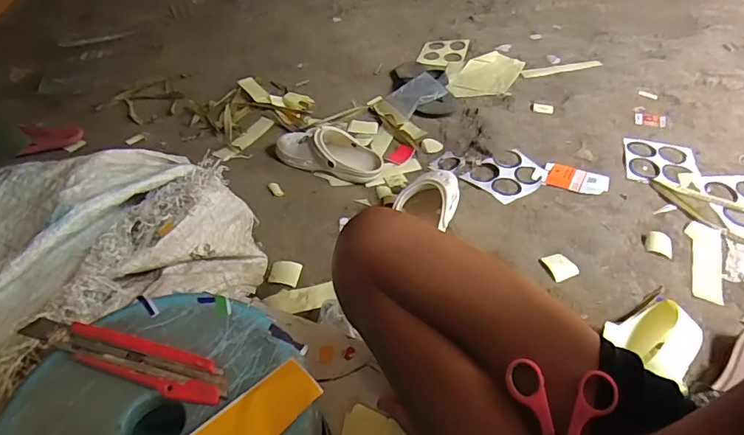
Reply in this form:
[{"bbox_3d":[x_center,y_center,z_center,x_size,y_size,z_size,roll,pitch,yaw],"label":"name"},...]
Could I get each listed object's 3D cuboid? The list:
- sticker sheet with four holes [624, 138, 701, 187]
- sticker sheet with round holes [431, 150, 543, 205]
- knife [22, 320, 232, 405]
[{"bbox_3d":[0.579,-0.110,0.950,0.138,0.005,0.137,12,49,11],"label":"sticker sheet with four holes"},{"bbox_3d":[0.243,-0.105,0.990,0.142,0.018,0.230,-31,40,-18],"label":"sticker sheet with round holes"},{"bbox_3d":[-0.191,0.108,0.371,0.168,0.016,0.032,13,48,11],"label":"knife"}]

